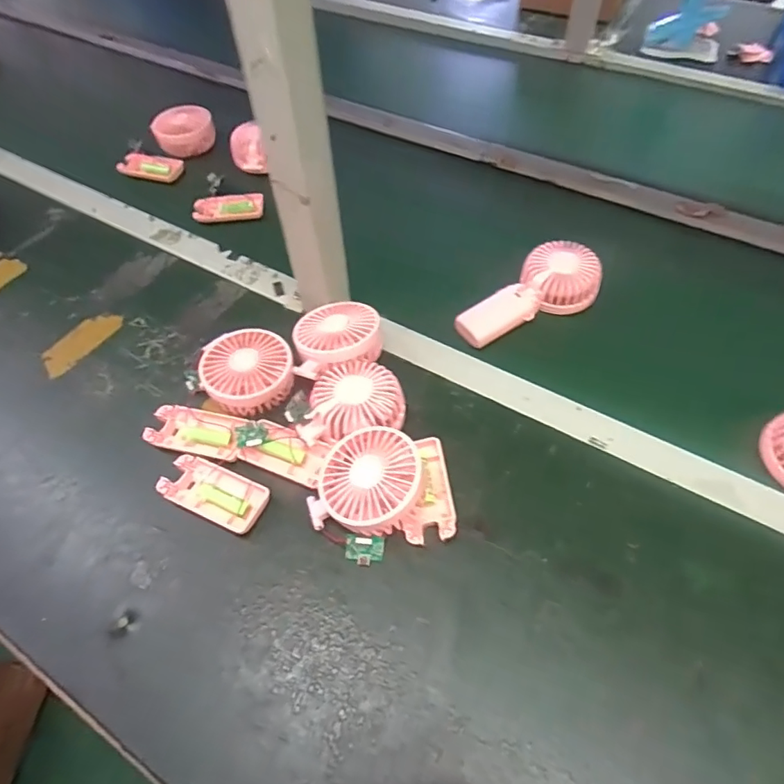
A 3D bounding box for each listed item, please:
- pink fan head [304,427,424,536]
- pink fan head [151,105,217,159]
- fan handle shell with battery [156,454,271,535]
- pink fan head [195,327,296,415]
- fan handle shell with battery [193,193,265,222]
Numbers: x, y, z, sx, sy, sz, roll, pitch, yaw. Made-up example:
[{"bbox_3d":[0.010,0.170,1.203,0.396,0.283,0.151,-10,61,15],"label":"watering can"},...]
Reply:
[{"bbox_3d":[-0.017,0.078,0.433,0.088,0.040,0.088,-9,57,14],"label":"pink fan head"},{"bbox_3d":[-0.326,-0.410,0.815,0.091,0.051,0.091,0,54,0],"label":"pink fan head"},{"bbox_3d":[-0.157,0.088,0.450,0.097,0.014,0.044,20,57,14],"label":"fan handle shell with battery"},{"bbox_3d":[-0.142,-0.021,0.513,0.089,0.038,0.087,-10,55,-7],"label":"pink fan head"},{"bbox_3d":[-0.232,-0.263,0.736,0.097,0.019,0.040,-6,55,-4],"label":"fan handle shell with battery"}]

